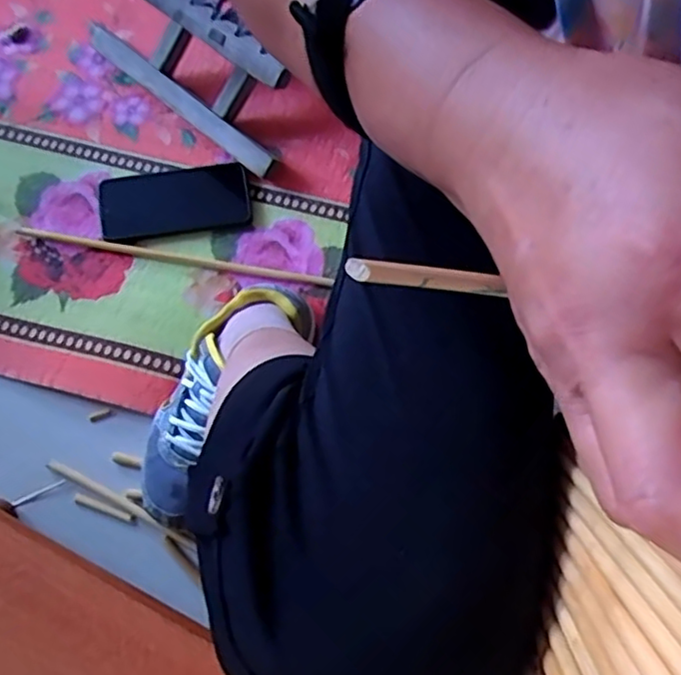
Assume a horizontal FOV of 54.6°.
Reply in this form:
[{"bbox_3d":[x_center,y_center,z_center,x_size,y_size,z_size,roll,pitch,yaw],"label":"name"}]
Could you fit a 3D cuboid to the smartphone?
[{"bbox_3d":[-0.174,-0.144,0.692,0.152,0.011,0.068,-12,79,-15],"label":"smartphone"}]

